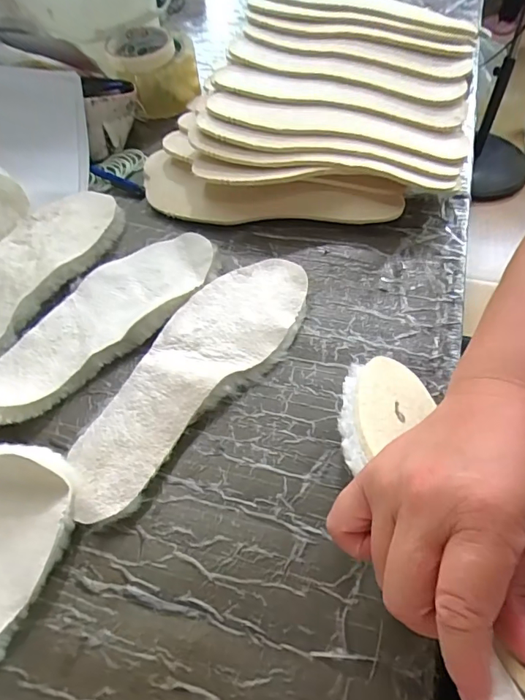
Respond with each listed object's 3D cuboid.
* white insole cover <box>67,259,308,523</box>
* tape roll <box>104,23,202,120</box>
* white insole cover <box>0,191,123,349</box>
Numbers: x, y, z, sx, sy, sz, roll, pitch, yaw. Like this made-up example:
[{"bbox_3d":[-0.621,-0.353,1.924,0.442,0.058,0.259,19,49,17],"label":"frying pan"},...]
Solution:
[{"bbox_3d":[-0.059,0.012,0.386,0.090,0.014,0.260,34,64,22],"label":"white insole cover"},{"bbox_3d":[-0.136,-0.355,0.598,0.104,0.072,0.104,0,58,0],"label":"tape roll"},{"bbox_3d":[-0.240,-0.068,0.445,0.097,0.014,0.266,19,60,14],"label":"white insole cover"}]

